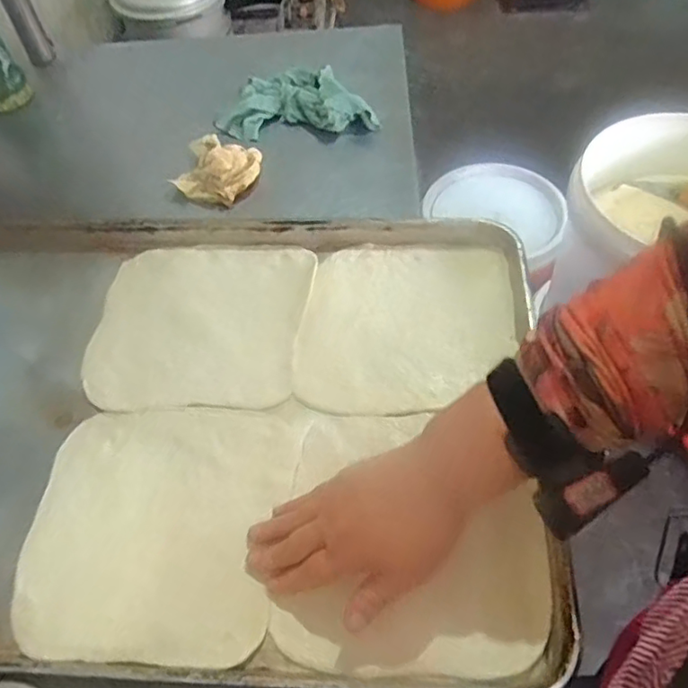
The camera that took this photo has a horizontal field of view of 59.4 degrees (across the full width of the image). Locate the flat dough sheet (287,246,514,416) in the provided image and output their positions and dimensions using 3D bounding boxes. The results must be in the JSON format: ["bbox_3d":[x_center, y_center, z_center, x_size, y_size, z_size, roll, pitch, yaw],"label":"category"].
[{"bbox_3d":[0.056,-0.021,0.545,0.188,0.013,0.183,-1,56,4],"label":"flat dough sheet"}]

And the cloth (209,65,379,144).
[{"bbox_3d":[-0.060,-0.319,0.784,0.197,0.033,0.111,-1,56,4],"label":"cloth"}]

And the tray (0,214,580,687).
[{"bbox_3d":[-0.146,0.049,0.501,0.590,0.030,0.394,1,56,5],"label":"tray"}]

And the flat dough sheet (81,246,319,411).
[{"bbox_3d":[-0.133,-0.022,0.559,0.194,0.009,0.181,0,56,4],"label":"flat dough sheet"}]

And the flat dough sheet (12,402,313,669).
[{"bbox_3d":[-0.140,0.132,0.453,0.195,0.005,0.186,2,56,6],"label":"flat dough sheet"}]

